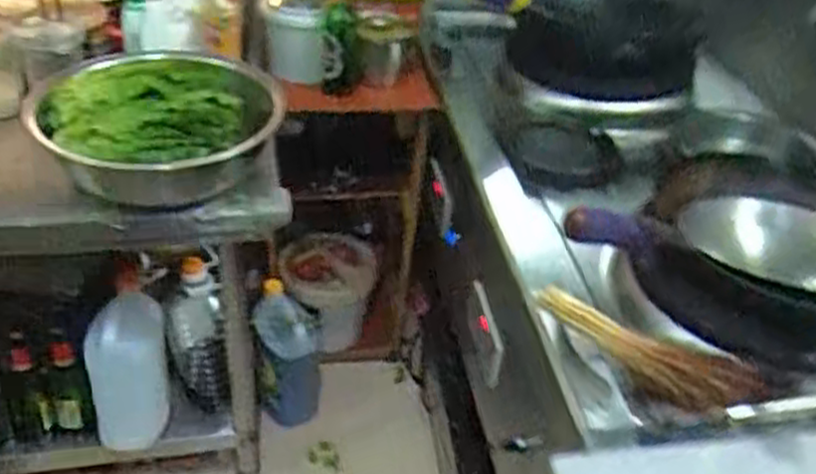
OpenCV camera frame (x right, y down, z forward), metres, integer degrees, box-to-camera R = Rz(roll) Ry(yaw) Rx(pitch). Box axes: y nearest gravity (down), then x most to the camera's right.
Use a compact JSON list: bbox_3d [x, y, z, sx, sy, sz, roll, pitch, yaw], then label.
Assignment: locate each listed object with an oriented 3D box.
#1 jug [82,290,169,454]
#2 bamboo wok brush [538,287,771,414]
[{"bbox_3d":[-0.533,0.261,1.527,0.151,0.280,0.139,-4,36,-16],"label":"jug"},{"bbox_3d":[0.299,0.154,1.009,0.290,0.090,0.055,26,36,-1],"label":"bamboo wok brush"}]

